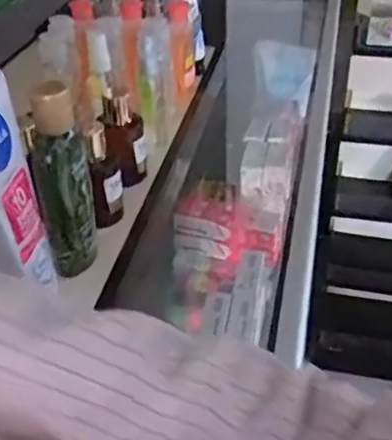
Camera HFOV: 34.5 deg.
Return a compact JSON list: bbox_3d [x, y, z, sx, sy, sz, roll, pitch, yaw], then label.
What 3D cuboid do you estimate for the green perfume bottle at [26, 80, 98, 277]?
[{"bbox_3d":[-0.097,-0.027,0.465,0.041,0.143,0.033,-6,36,-7],"label":"green perfume bottle"}]

